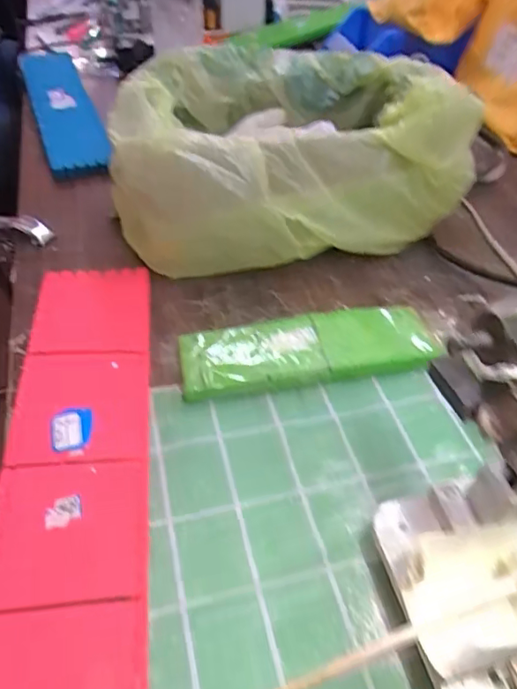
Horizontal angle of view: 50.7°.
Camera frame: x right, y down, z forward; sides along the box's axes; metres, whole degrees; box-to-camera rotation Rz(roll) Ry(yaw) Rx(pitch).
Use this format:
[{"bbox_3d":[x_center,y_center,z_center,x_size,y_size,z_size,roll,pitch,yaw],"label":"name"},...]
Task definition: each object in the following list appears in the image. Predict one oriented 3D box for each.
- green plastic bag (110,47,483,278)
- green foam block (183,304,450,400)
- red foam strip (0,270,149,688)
[{"bbox_3d":[0.022,-0.162,0.461,0.279,0.123,0.174,-8,47,-10],"label":"green plastic bag"},{"bbox_3d":[0.034,0.003,0.377,0.175,0.016,0.056,-8,46,-10],"label":"green foam block"},{"bbox_3d":[-0.103,0.067,0.309,0.078,0.013,0.328,-3,47,-8],"label":"red foam strip"}]

